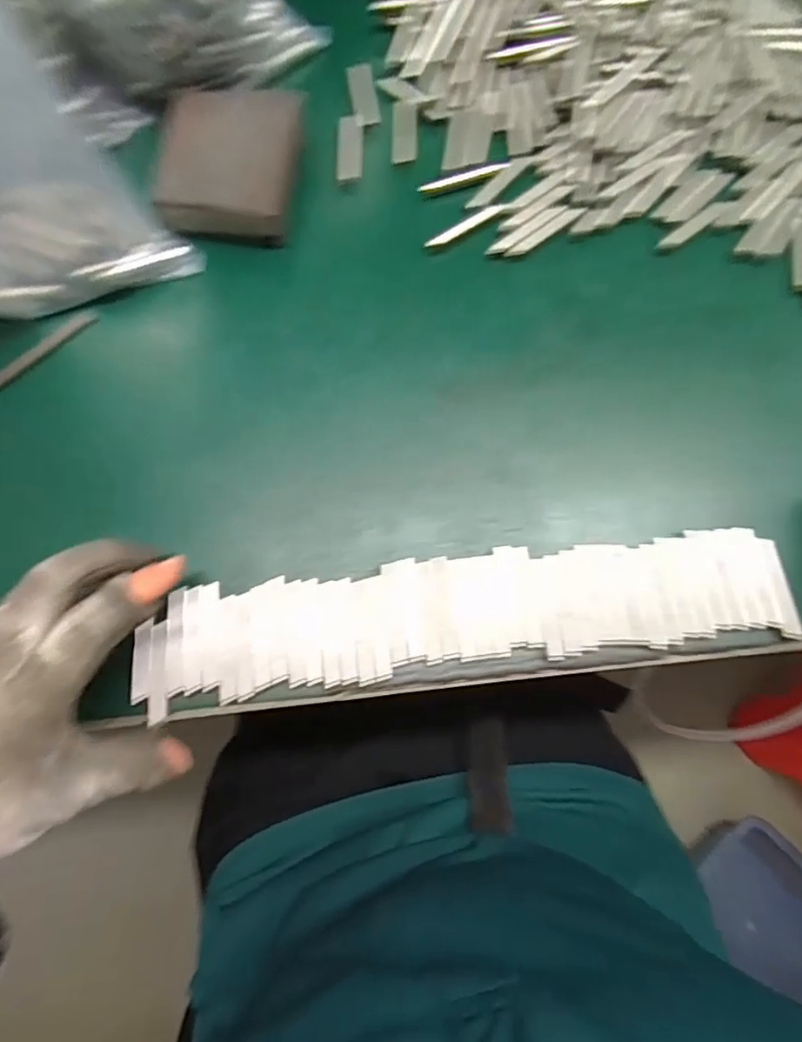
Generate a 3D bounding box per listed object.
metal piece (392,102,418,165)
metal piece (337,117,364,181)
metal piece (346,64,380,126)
[{"bbox_3d":[0.002,-0.237,0.342,0.015,0.004,0.044,0,79,1],"label":"metal piece"},{"bbox_3d":[-0.031,-0.226,0.340,0.015,0.004,0.045,1,79,1],"label":"metal piece"},{"bbox_3d":[-0.023,-0.266,0.351,0.016,0.004,0.048,-9,79,-1],"label":"metal piece"}]

